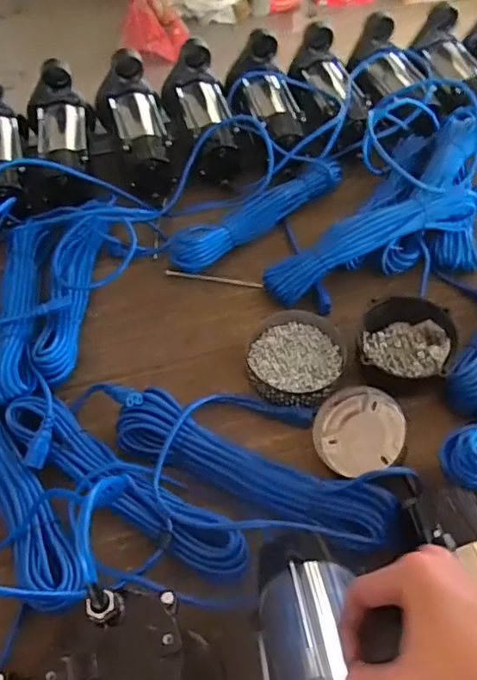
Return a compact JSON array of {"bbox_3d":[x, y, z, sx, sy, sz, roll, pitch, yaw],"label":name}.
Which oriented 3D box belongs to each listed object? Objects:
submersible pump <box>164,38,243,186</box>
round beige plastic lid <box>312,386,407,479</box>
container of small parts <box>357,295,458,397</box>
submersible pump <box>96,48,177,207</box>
[{"bbox_3d":[-0.065,-0.405,1.050,0.114,0.135,0.246,-12,53,-7],"label":"submersible pump"},{"bbox_3d":[0.143,0.107,0.687,0.104,0.010,0.099,-6,67,14],"label":"round beige plastic lid"},{"bbox_3d":[0.222,0.008,0.773,0.117,0.069,0.121,-1,53,1],"label":"container of small parts"},{"bbox_3d":[-0.179,-0.372,1.041,0.119,0.108,0.279,-14,70,-9],"label":"submersible pump"}]

